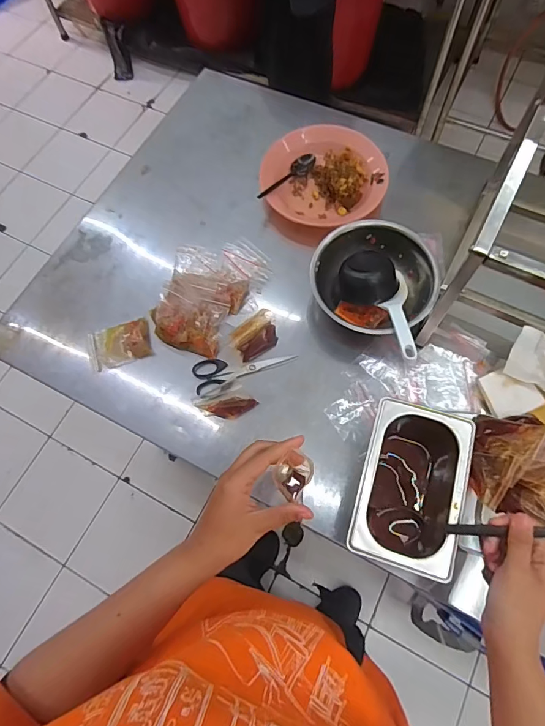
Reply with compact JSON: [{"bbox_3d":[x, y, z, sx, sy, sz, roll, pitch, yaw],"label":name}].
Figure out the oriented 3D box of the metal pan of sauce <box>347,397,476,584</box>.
[{"bbox_3d":[0.159,0.146,0.507,0.108,0.092,0.176,16,71,8],"label":"metal pan of sauce"}]

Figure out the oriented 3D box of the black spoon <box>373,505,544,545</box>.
[{"bbox_3d":[0.215,0.171,0.430,0.214,0.030,0.037,-4,68,22],"label":"black spoon"}]

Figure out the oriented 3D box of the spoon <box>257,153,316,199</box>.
[{"bbox_3d":[0.028,-0.321,0.726,0.028,0.017,0.149,37,63,14],"label":"spoon"}]

